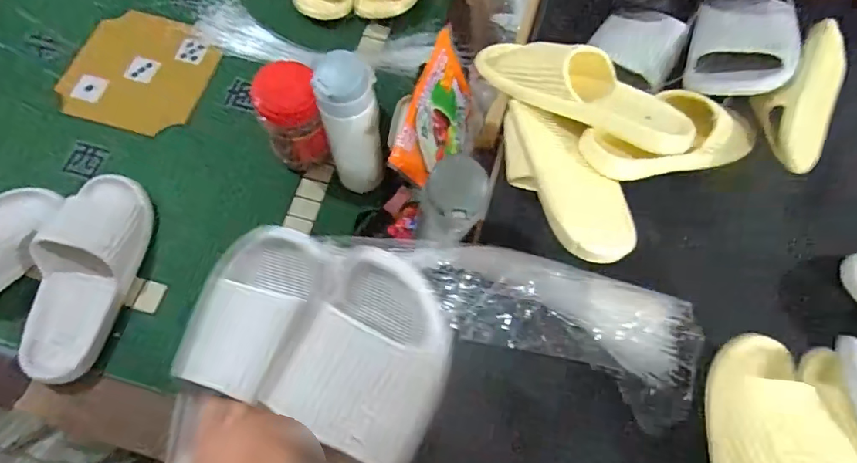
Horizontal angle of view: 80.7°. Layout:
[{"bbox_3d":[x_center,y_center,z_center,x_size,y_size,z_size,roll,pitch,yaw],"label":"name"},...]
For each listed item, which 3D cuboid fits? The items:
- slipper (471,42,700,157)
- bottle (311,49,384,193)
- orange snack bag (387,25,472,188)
[{"bbox_3d":[0.179,-0.169,0.579,0.264,0.075,0.096,32,70,12],"label":"slipper"},{"bbox_3d":[-0.093,-0.124,0.619,0.066,0.210,0.058,-15,68,-7],"label":"bottle"},{"bbox_3d":[0.016,-0.129,0.597,0.035,0.111,0.175,-3,64,40],"label":"orange snack bag"}]

